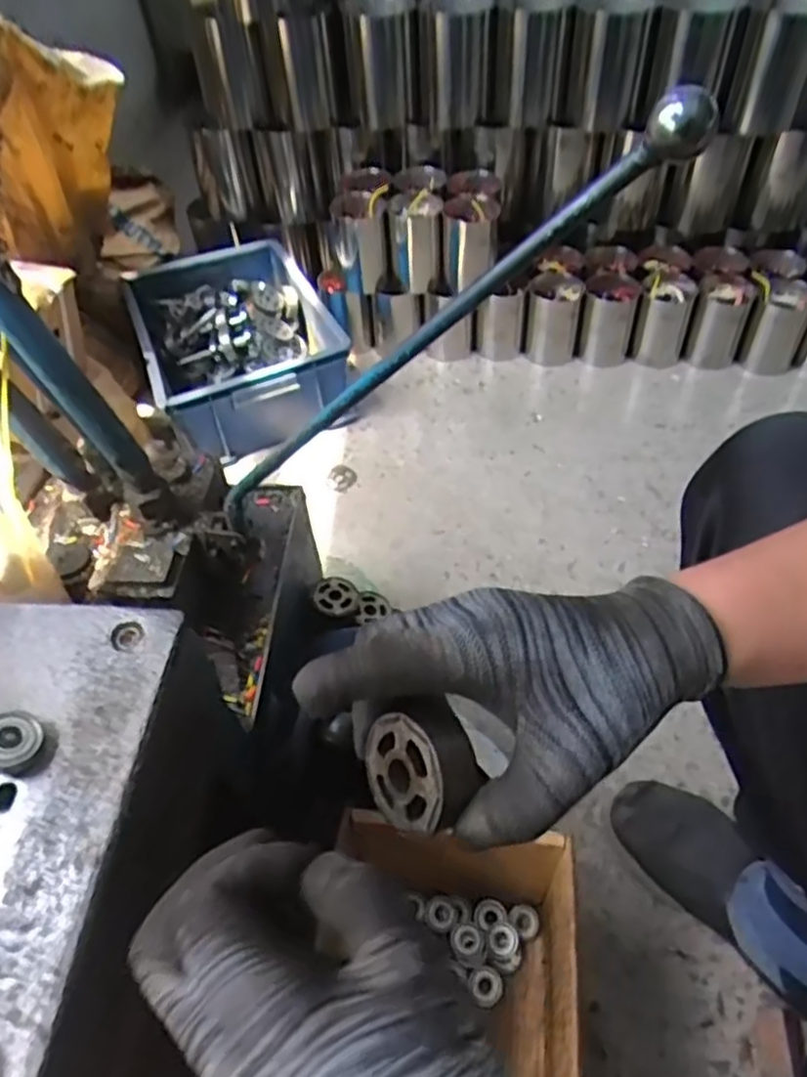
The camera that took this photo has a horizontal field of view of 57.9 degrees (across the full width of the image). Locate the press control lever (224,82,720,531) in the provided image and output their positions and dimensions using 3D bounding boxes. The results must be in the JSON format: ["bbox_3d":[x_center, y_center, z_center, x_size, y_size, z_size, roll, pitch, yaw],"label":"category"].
[{"bbox_3d":[-0.009,-0.105,0.456,0.435,0.031,0.027,-30,34,41],"label":"press control lever"}]

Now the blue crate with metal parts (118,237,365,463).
[{"bbox_3d":[-0.283,-0.322,1.258,0.295,0.169,0.389,-19,51,-12],"label":"blue crate with metal parts"}]

